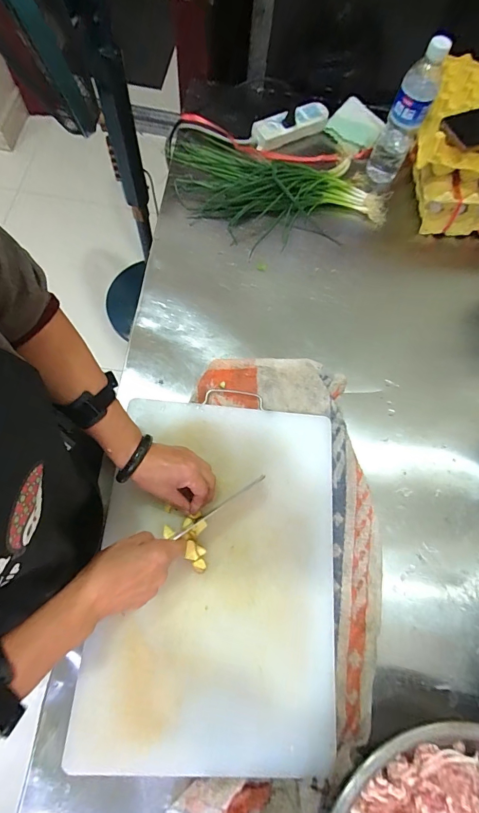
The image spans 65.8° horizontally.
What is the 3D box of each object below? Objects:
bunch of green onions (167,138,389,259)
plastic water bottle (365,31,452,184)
[{"bbox_3d":[0.047,-0.405,0.713,0.440,0.051,0.186,23,70,4],"label":"bunch of green onions"},{"bbox_3d":[0.289,-0.506,0.652,0.065,0.220,0.052,26,70,4],"label":"plastic water bottle"}]

